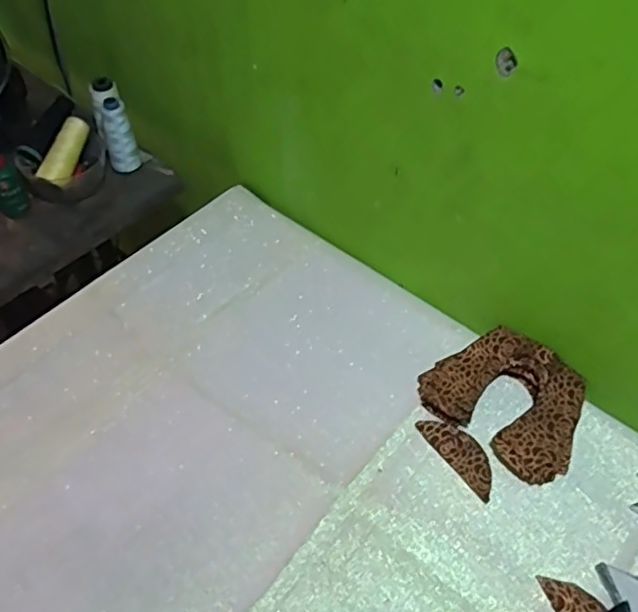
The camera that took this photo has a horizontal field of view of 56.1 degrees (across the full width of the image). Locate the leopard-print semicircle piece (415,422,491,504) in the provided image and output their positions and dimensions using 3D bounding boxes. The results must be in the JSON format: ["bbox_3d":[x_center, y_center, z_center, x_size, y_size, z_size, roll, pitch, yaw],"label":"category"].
[{"bbox_3d":[0.157,0.161,0.659,0.041,0.005,0.104,-30,58,-24],"label":"leopard-print semicircle piece"}]

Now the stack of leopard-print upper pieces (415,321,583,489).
[{"bbox_3d":[0.216,0.103,0.683,0.173,0.044,0.138,37,59,25],"label":"stack of leopard-print upper pieces"}]

